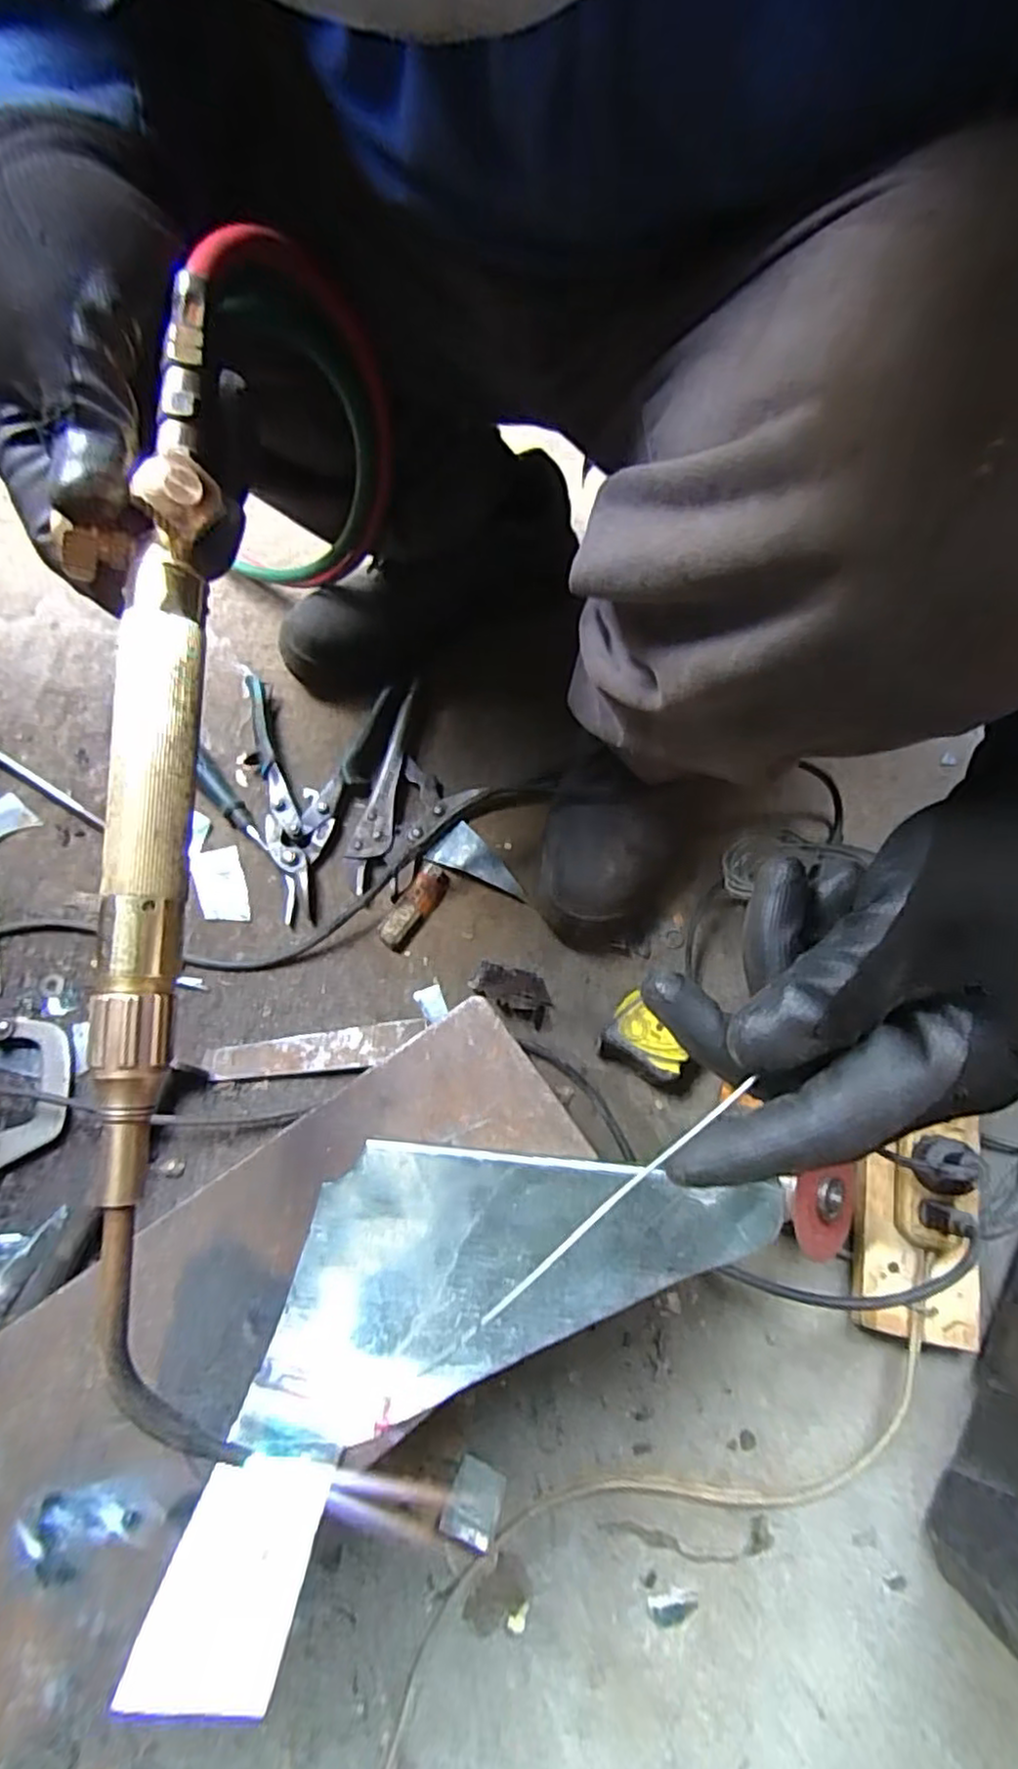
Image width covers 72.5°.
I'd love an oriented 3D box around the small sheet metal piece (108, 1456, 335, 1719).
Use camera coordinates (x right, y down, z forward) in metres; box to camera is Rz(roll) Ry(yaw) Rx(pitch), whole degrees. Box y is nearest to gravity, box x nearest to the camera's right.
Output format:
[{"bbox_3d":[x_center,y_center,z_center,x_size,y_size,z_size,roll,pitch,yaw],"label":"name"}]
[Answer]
[{"bbox_3d":[-0.092,0.233,0.234,0.045,0.004,0.064,16,44,-1],"label":"small sheet metal piece"}]

